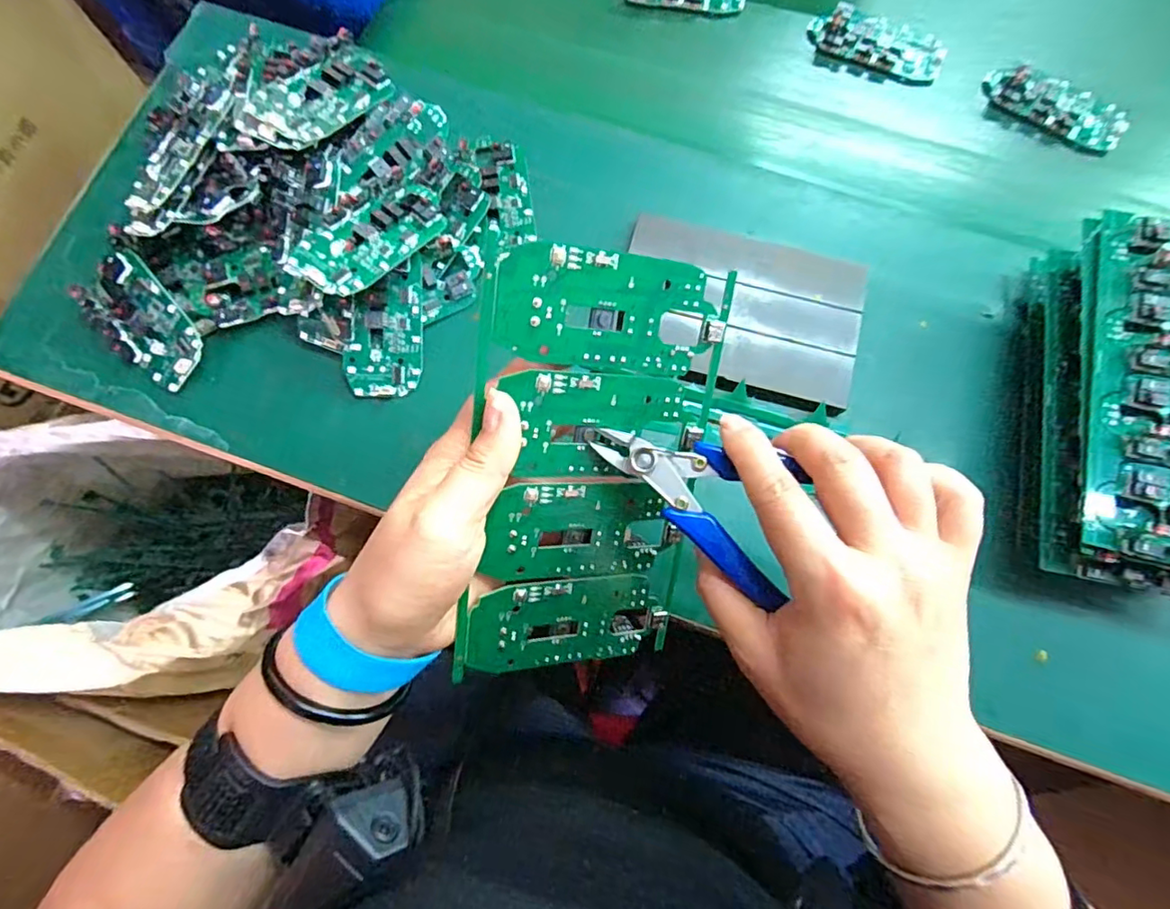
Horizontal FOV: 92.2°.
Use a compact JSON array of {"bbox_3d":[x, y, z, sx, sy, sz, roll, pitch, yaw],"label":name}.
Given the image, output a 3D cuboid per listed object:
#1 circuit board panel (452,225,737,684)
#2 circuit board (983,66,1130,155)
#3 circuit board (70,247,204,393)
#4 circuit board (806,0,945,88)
[{"bbox_3d":[0.003,0.010,0.247,0.104,0.004,0.185,1,108,-24],"label":"circuit board panel"},{"bbox_3d":[0.336,-0.250,0.405,0.097,0.016,0.040,32,76,8],"label":"circuit board"},{"bbox_3d":[-0.268,-0.080,0.341,0.047,0.008,0.089,-43,84,8],"label":"circuit board"},{"bbox_3d":[0.216,-0.305,0.418,0.098,0.015,0.046,15,75,4],"label":"circuit board"}]

